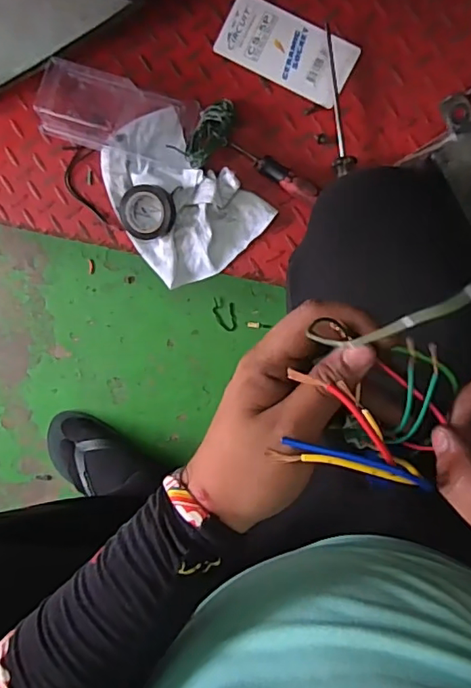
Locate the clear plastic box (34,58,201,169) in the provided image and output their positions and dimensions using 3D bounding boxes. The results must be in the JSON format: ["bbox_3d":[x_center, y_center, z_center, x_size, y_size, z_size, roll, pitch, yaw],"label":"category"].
[{"bbox_3d":[-0.132,-0.255,0.589,0.175,0.039,0.080,17,96,7],"label":"clear plastic box"}]

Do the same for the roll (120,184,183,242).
[{"bbox_3d":[-0.098,-0.147,0.591,0.061,0.021,0.059,1,94,8],"label":"roll"}]

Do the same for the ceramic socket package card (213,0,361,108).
[{"bbox_3d":[0.055,-0.318,0.576,0.146,0.006,0.070,29,97,5],"label":"ceramic socket package card"}]

